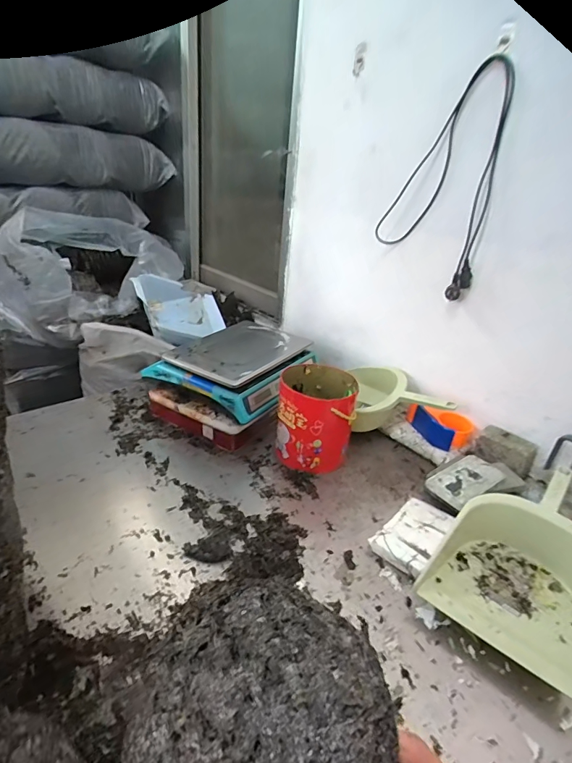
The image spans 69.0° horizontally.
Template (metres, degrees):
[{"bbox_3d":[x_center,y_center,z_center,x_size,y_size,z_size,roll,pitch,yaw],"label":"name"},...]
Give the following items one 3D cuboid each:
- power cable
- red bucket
[{"bbox_3d":[0.372,-0.405,0.859,0.035,0.381,0.254,-17,57,-40],"label":"power cable"},{"bbox_3d":[0.064,0.080,0.924,0.157,0.180,0.177,5,27,0],"label":"red bucket"}]

